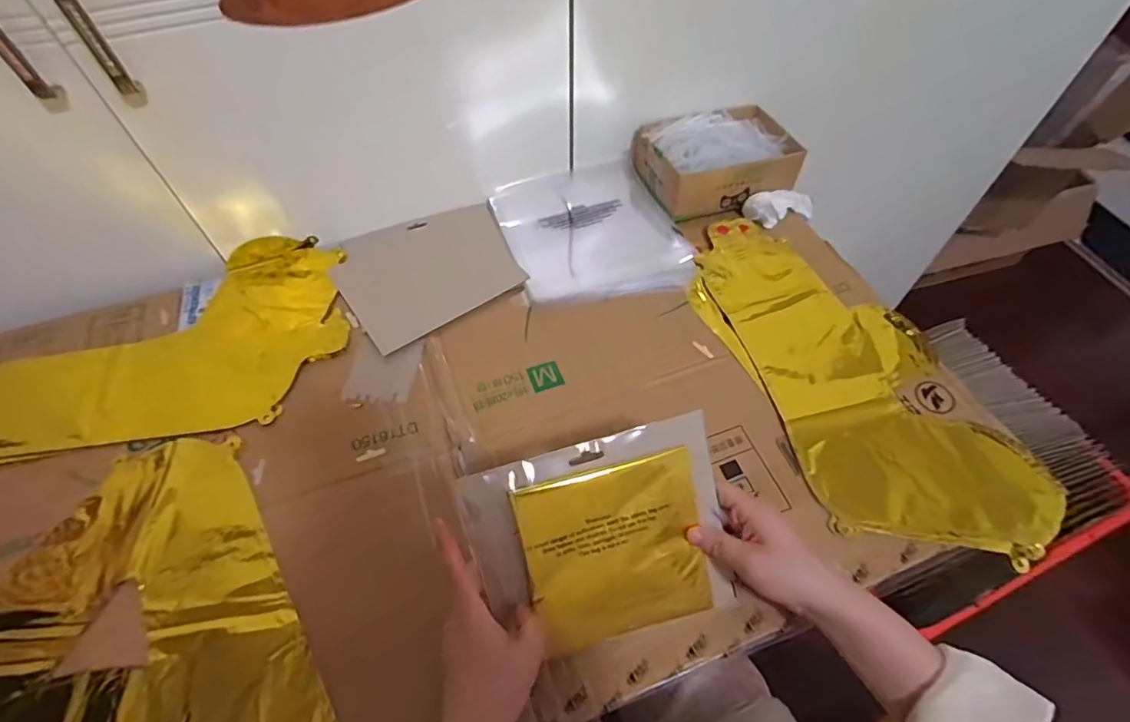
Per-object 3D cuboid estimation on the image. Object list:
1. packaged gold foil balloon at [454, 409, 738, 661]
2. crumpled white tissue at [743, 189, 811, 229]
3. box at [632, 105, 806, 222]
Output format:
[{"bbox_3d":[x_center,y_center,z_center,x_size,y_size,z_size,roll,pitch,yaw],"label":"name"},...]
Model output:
[{"bbox_3d":[0.031,0.141,0.413,0.191,0.009,0.161,-14,100,-11],"label":"packaged gold foil balloon"},{"bbox_3d":[0.288,-0.204,0.700,0.104,0.032,0.040,-13,55,-23],"label":"crumpled white tissue"},{"bbox_3d":[0.205,-0.269,0.706,0.193,0.076,0.135,-17,57,-10],"label":"box"}]

